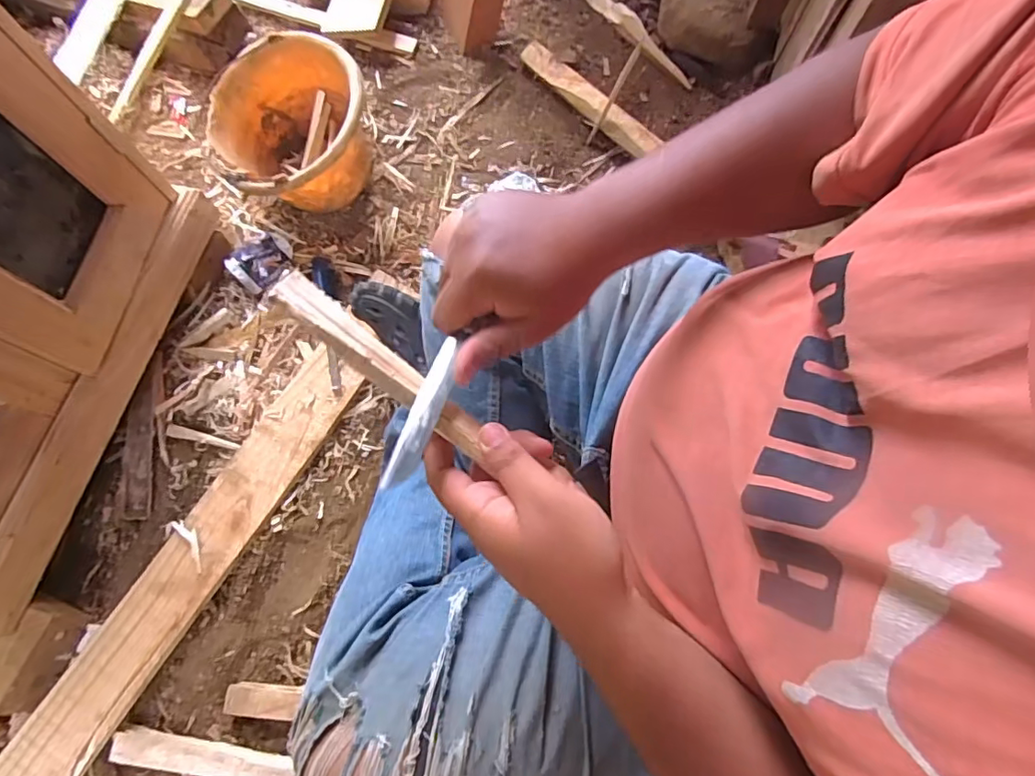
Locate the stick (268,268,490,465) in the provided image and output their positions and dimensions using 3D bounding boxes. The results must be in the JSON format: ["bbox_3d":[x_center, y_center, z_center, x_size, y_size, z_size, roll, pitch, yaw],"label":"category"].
[{"bbox_3d":[-0.085,-0.013,0.344,0.166,0.010,0.024,40,79,0],"label":"stick"}]

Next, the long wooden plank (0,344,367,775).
[{"bbox_3d":[-0.501,0.325,0.697,0.105,0.040,0.943,29,77,10],"label":"long wooden plank"}]

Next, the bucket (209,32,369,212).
[{"bbox_3d":[-0.339,-0.389,0.865,0.226,0.169,0.233,0,74,2],"label":"bucket"}]

